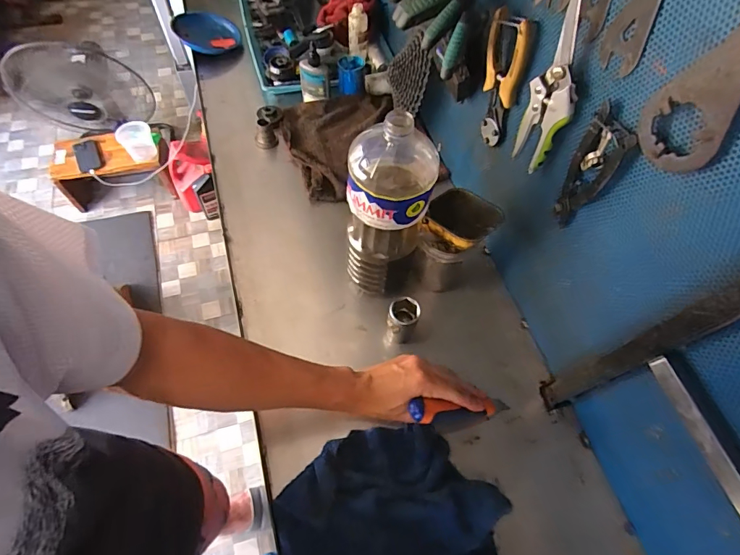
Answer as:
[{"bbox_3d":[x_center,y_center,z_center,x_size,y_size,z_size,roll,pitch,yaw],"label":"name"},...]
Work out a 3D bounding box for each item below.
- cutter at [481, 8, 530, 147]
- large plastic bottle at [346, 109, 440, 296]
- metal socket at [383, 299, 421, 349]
[{"bbox_3d":[0.163,-0.248,0.549,0.017,0.161,0.063,-23,64,-16],"label":"cutter"},{"bbox_3d":[0.016,-0.071,0.566,0.100,0.299,0.082,6,60,0],"label":"large plastic bottle"},{"bbox_3d":[0.046,0.065,0.612,0.042,0.075,0.045,2,60,-3],"label":"metal socket"}]

